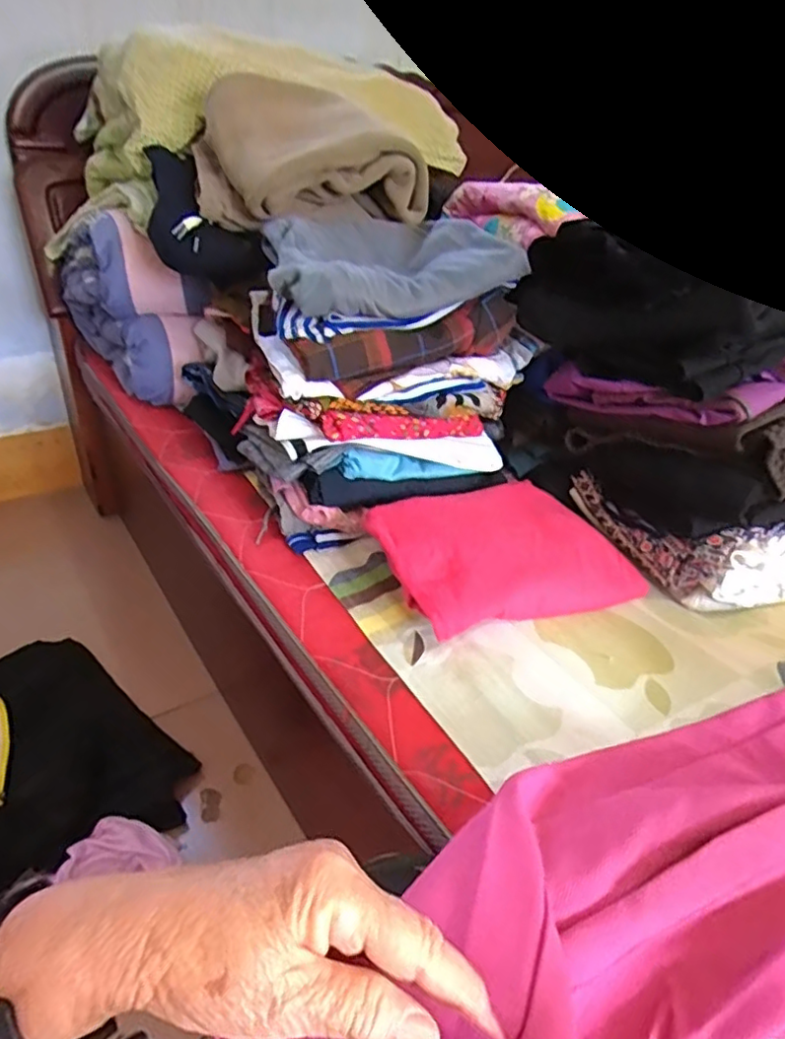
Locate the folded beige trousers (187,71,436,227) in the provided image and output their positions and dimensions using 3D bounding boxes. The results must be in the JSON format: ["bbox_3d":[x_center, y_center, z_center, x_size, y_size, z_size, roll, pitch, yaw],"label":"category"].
[{"bbox_3d":[-0.107,-0.486,0.832,0.306,0.152,0.171,-5,34,-13],"label":"folded beige trousers"}]

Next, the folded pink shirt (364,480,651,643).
[{"bbox_3d":[0.113,0.032,0.651,0.265,0.063,0.185,-14,35,-27],"label":"folded pink shirt"}]

